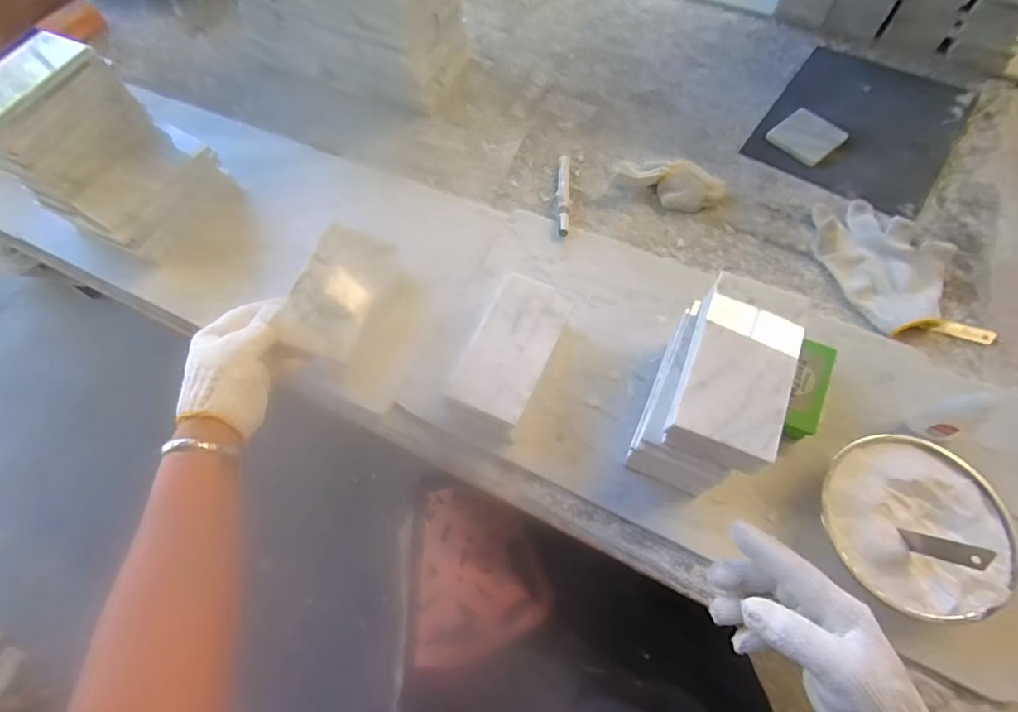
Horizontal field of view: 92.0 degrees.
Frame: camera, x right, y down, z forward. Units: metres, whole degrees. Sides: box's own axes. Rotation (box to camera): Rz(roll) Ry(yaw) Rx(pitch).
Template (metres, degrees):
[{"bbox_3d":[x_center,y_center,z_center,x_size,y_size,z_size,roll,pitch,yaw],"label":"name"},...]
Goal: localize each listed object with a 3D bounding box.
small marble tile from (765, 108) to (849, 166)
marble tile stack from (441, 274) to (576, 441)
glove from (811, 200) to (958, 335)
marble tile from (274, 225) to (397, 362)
[{"bbox_3d":[0.412,-0.304,0.676,0.082,0.011,0.080,-36,70,-14],"label":"small marble tile"},{"bbox_3d":[0.002,0.000,0.508,0.084,0.051,0.152,20,68,10],"label":"marble tile stack"},{"bbox_3d":[0.443,-0.120,0.583,0.116,0.031,0.175,-21,67,-8],"label":"glove"},{"bbox_3d":[-0.173,-0.067,0.499,0.076,0.015,0.139,22,63,-12],"label":"marble tile"}]

